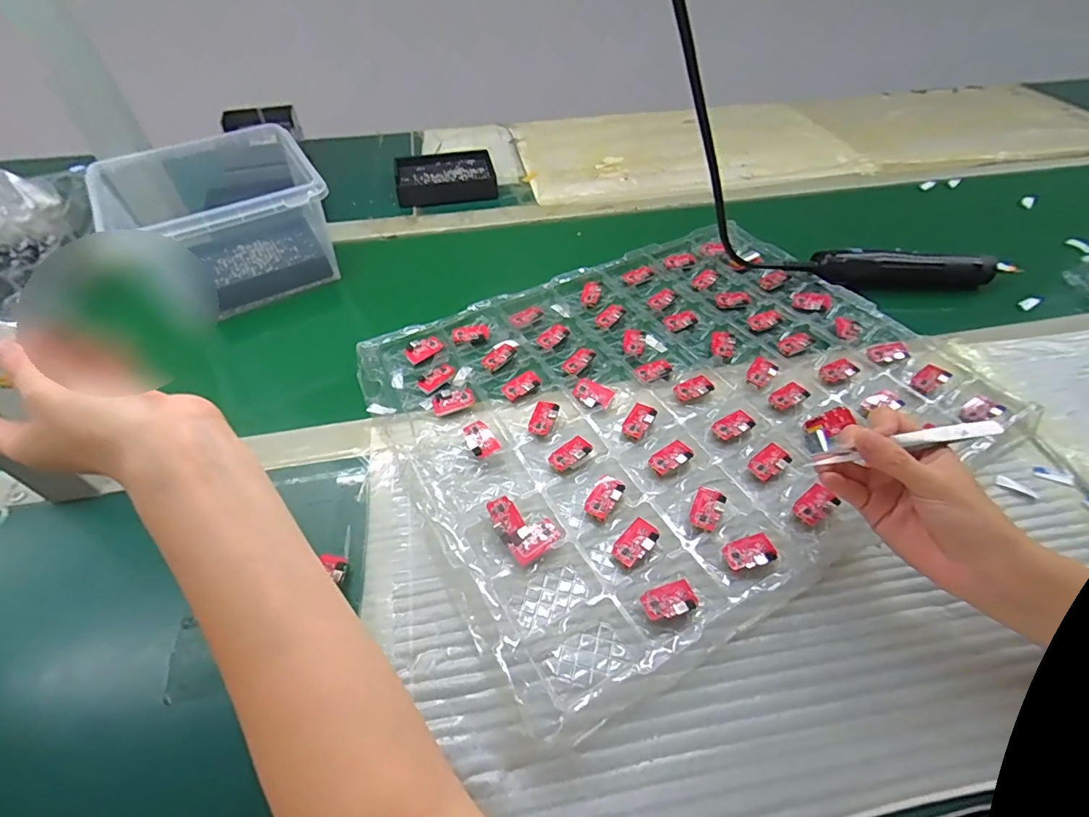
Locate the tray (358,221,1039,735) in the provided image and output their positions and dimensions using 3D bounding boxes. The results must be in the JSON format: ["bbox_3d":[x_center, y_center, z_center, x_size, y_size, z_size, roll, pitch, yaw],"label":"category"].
[{"bbox_3d":[0.109,-0.027,0.457,0.483,0.021,0.373,-22,52,-18],"label":"tray"}]

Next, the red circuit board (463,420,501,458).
[{"bbox_3d":[-0.054,0.025,0.408,0.023,0.011,0.031,-25,53,-20],"label":"red circuit board"}]

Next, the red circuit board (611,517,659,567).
[{"bbox_3d":[0.066,0.096,0.356,0.022,0.006,0.036,31,69,34],"label":"red circuit board"}]

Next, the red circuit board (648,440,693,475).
[{"bbox_3d":[0.102,0.040,0.400,0.034,0.005,0.021,-30,44,-18],"label":"red circuit board"}]

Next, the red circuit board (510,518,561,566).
[{"bbox_3d":[-0.005,0.095,0.355,0.019,0.010,0.038,37,58,28],"label":"red circuit board"}]

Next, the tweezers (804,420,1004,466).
[{"bbox_3d":[0.231,0.023,0.314,0.123,0.014,0.010,-11,49,-1],"label":"tweezers"}]

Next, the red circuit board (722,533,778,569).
[{"bbox_3d":[0.145,0.101,0.347,0.035,0.011,0.021,-13,50,-12],"label":"red circuit board"}]

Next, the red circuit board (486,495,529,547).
[{"bbox_3d":[-0.027,0.082,0.361,0.020,0.010,0.035,-24,53,-20],"label":"red circuit board"}]

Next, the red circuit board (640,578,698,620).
[{"bbox_3d":[0.082,0.127,0.327,0.035,0.010,0.022,-12,50,-11],"label":"red circuit board"}]

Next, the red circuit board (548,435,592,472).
[{"bbox_3d":[0.021,0.035,0.402,0.033,0.010,0.021,-26,54,-21],"label":"red circuit board"}]

